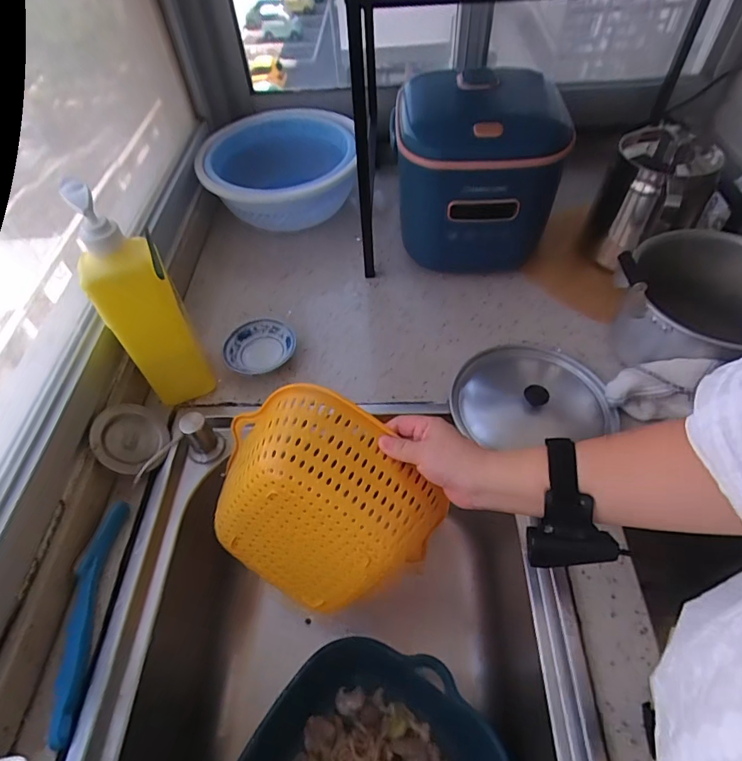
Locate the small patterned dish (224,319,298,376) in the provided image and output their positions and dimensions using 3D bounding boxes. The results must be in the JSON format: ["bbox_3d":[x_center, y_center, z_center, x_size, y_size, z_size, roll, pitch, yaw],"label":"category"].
[{"bbox_3d":[-0.152,-0.045,0.648,0.094,0.028,0.080,-7,52,-3],"label":"small patterned dish"}]

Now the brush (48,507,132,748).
[{"bbox_3d":[-0.280,0.225,0.462,0.033,0.020,0.209,-4,52,-1],"label":"brush"}]

